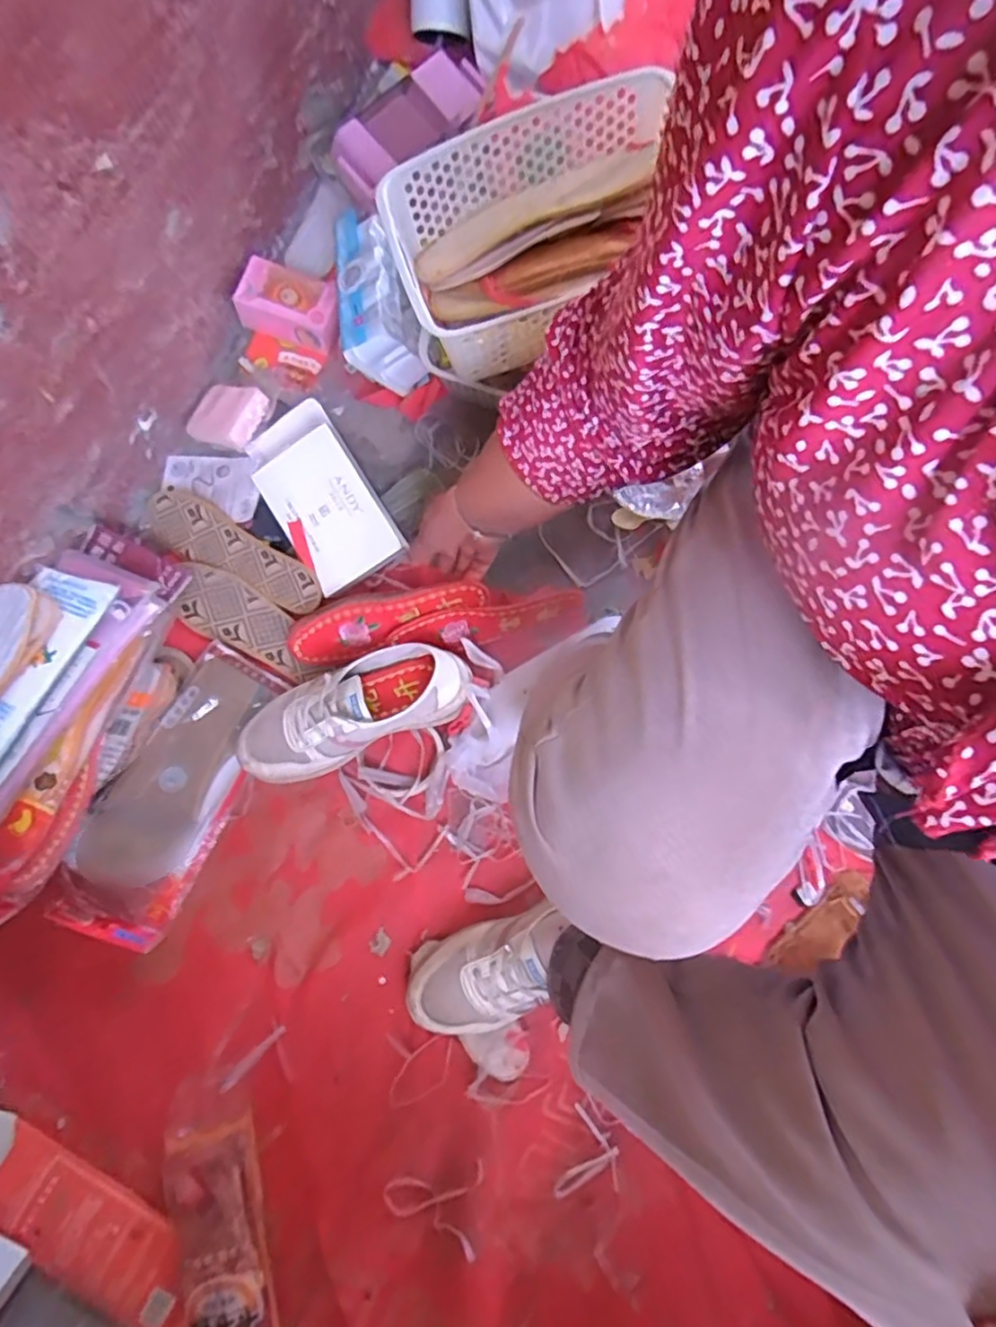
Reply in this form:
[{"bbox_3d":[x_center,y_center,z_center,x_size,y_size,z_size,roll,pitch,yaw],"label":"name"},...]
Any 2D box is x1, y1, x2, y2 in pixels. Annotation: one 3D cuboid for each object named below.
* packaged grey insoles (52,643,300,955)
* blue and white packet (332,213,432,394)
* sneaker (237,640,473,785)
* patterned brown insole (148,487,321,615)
[{"bbox_3d":[-0.345,0.136,0.713,0.118,0.031,0.313,24,78,4],"label":"packaged grey insoles"},{"bbox_3d":[-0.146,-0.433,0.798,0.088,0.076,0.191,-10,78,-3],"label":"blue and white packet"},{"bbox_3d":[-0.152,0.046,0.702,0.253,0.074,0.095,-22,79,-6],"label":"sneaker"},{"bbox_3d":[-0.317,-0.131,0.788,0.248,0.013,0.071,32,102,12],"label":"patterned brown insole"}]

